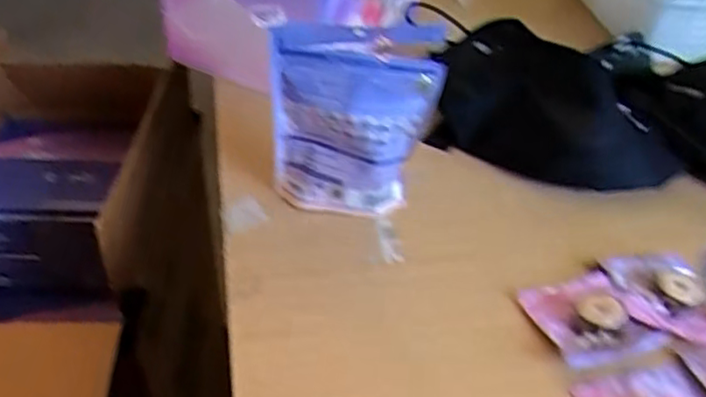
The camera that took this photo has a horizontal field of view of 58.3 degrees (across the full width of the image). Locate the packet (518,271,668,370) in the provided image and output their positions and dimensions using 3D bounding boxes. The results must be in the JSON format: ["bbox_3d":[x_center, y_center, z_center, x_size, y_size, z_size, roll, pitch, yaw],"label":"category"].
[{"bbox_3d":[0.176,0.087,0.468,0.074,0.021,0.076,-9,44,-14],"label":"packet"}]

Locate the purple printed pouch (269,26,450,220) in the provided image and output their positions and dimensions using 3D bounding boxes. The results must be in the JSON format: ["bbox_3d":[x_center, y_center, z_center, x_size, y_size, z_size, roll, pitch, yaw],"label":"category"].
[{"bbox_3d":[0.000,-0.066,0.533,0.135,0.160,0.073,2,42,-3],"label":"purple printed pouch"}]

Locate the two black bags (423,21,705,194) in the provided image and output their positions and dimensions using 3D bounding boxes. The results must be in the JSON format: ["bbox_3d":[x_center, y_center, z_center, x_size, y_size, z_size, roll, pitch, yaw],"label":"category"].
[{"bbox_3d":[0.300,-0.087,0.641,0.415,0.124,0.218,6,42,1],"label":"two black bags"}]

